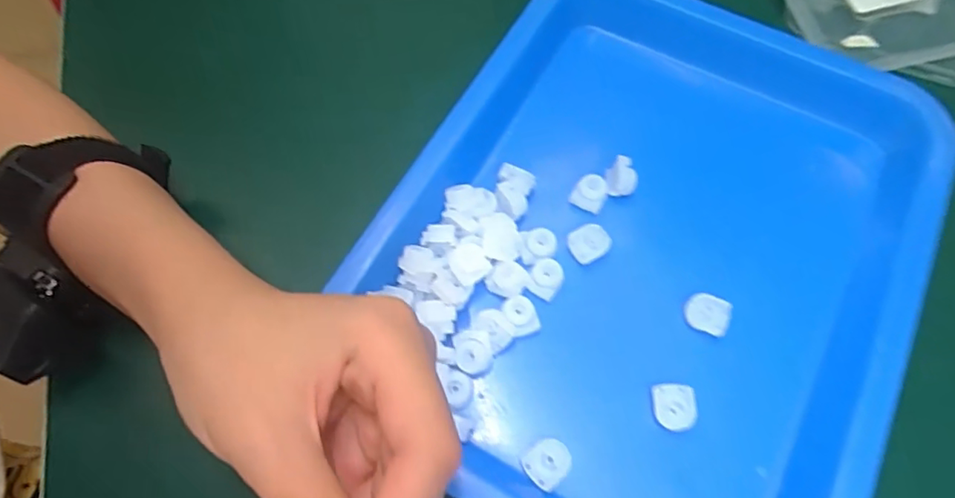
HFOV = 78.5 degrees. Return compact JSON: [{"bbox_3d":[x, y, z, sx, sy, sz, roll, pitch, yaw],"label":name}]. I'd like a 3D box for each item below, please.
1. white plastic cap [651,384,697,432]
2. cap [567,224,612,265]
[{"bbox_3d":[0.084,0.067,0.249,0.018,0.004,0.019,-6,77,-3],"label":"white plastic cap"},{"bbox_3d":[0.054,-0.002,0.282,0.018,0.011,0.016,-29,68,-13],"label":"cap"}]

